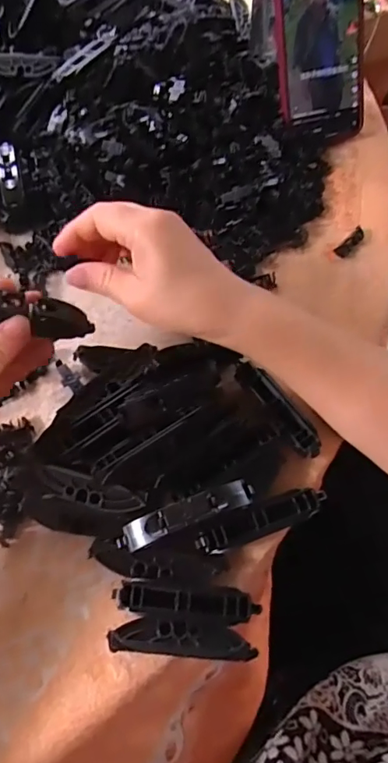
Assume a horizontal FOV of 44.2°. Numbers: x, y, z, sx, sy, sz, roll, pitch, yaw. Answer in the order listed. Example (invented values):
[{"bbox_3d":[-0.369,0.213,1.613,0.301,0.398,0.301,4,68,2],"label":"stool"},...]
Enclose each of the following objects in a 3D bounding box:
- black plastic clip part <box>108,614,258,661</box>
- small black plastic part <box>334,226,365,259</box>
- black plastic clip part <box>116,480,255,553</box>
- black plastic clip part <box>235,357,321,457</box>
[{"bbox_3d":[-0.006,0.143,0.269,0.078,0.016,0.020,4,65,2],"label":"black plastic clip part"},{"bbox_3d":[0.131,-0.116,0.397,0.010,0.007,0.038,40,71,17],"label":"small black plastic part"},{"bbox_3d":[-0.005,0.077,0.280,0.082,0.020,0.015,-20,66,-8],"label":"black plastic clip part"},{"bbox_3d":[0.057,0.017,0.325,0.018,0.015,0.079,-34,69,-14],"label":"black plastic clip part"}]

